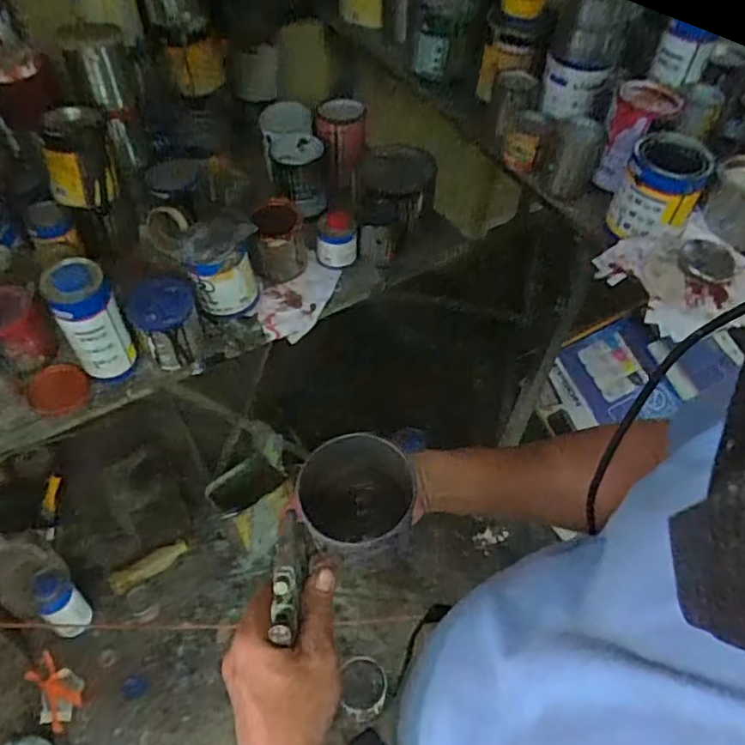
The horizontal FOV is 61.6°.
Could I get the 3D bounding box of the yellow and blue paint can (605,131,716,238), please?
[{"bbox_3d":[0.410,-0.264,0.892,0.105,0.122,0.103,1,51,-1],"label":"yellow and blue paint can"}]

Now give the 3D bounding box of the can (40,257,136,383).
[{"bbox_3d":[-0.423,-0.076,0.938,0.086,0.198,0.094,1,51,-1],"label":"can"}]

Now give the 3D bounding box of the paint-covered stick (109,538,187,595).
[{"bbox_3d":[-0.542,0.465,1.517,0.187,0.024,0.060,-29,58,-23],"label":"paint-covered stick"}]

